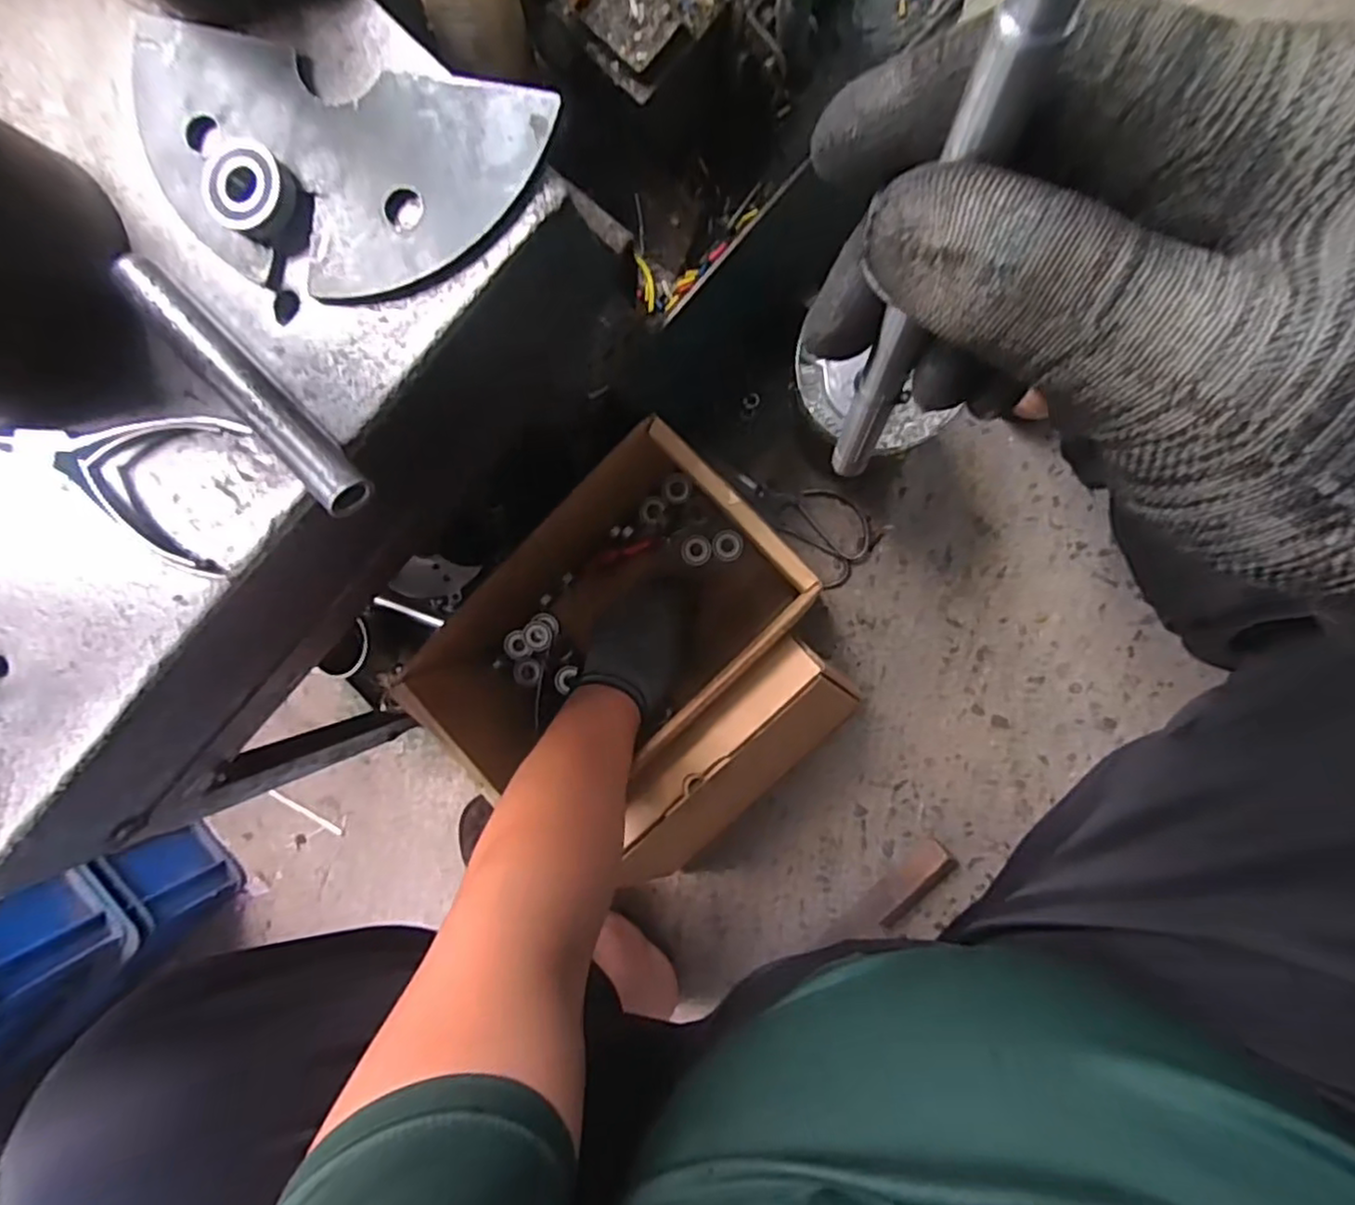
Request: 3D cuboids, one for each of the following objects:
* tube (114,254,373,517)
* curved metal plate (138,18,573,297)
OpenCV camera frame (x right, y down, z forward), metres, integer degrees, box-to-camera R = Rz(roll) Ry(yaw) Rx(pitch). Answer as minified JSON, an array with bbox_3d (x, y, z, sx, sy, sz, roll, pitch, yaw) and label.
[{"bbox_3d":[-0.183,-0.094,0.293,0.019,0.023,0.141,-43,86,8],"label":"tube"},{"bbox_3d":[-0.152,-0.183,0.292,0.191,0.008,0.094,16,95,8],"label":"curved metal plate"}]

